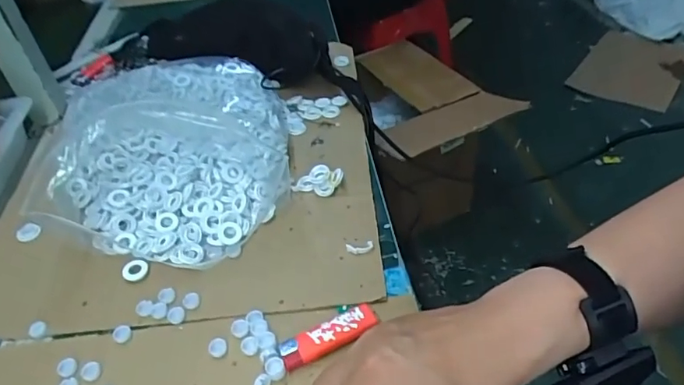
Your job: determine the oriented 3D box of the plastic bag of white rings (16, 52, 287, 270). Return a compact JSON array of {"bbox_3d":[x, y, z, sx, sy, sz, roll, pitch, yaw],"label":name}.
[{"bbox_3d":[-0.208,-0.062,0.587,0.285,0.072,0.337,-4,41,2],"label":"plastic bag of white rings"}]

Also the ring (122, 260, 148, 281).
[{"bbox_3d":[-0.194,0.072,0.480,0.023,0.008,0.020,-29,46,-24],"label":"ring"}]

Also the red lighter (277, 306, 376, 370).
[{"bbox_3d":[-0.011,0.113,0.411,0.079,0.011,0.029,-23,44,-18],"label":"red lighter"}]

